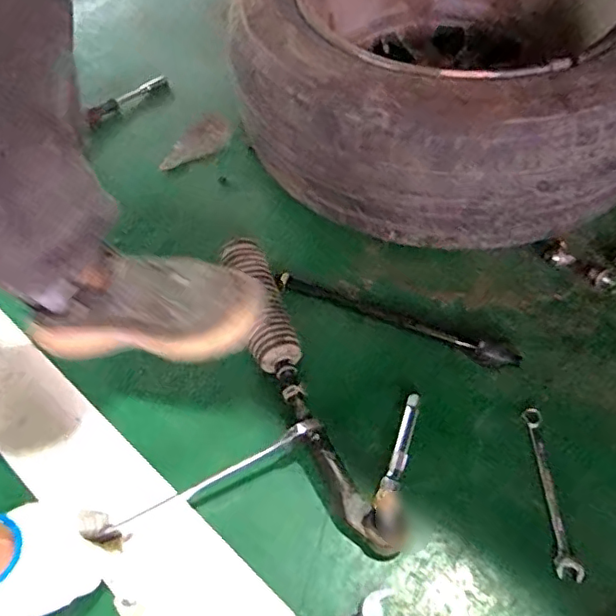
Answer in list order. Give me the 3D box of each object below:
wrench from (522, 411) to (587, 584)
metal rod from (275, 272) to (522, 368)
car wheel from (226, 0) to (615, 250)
[{"bbox_3d":[0.236,0.176,0.556,0.023,0.004,0.165,-3,56,2],"label":"wrench"},{"bbox_3d":[0.099,0.011,0.671,0.294,0.021,0.031,20,60,17],"label":"metal rod"},{"bbox_3d":[0.198,-0.329,0.769,0.538,0.184,0.515,-2,55,2],"label":"car wheel"}]

